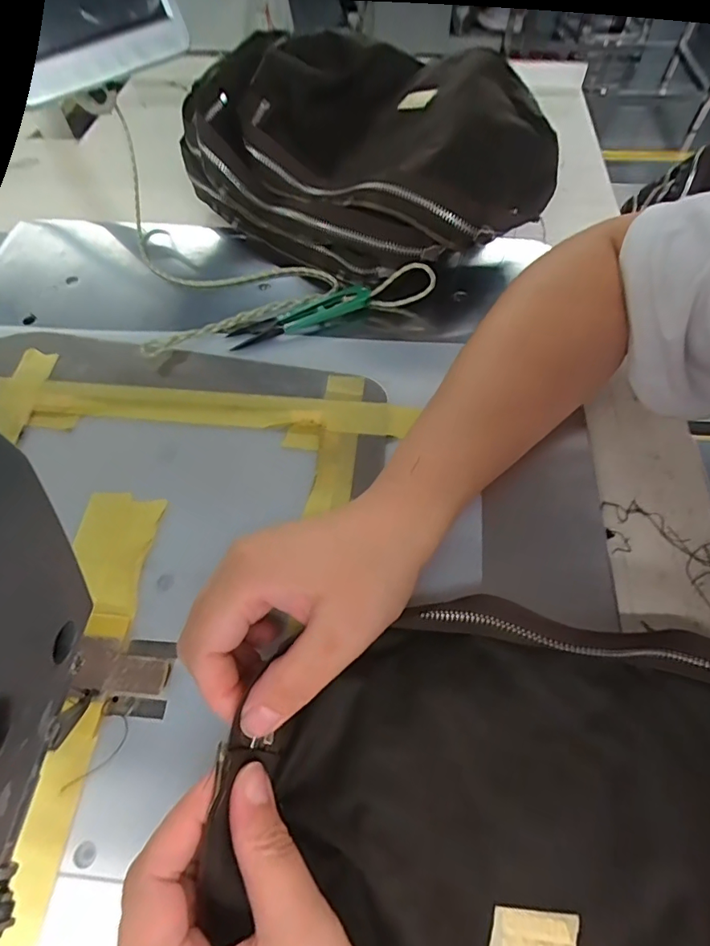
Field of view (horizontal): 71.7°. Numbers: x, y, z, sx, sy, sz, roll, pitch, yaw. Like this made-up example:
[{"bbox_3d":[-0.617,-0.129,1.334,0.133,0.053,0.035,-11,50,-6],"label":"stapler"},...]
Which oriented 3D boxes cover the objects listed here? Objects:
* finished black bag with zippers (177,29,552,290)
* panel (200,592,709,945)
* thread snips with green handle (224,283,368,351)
[{"bbox_3d":[0.012,-0.259,0.392,0.286,0.083,0.195,32,67,19],"label":"finished black bag with zippers"},{"bbox_3d":[0.069,0.138,0.190,0.231,0.050,0.168,4,61,5],"label":"panel"},{"bbox_3d":[-0.040,-0.114,0.352,0.102,0.012,0.022,-17,61,-7],"label":"thread snips with green handle"}]

